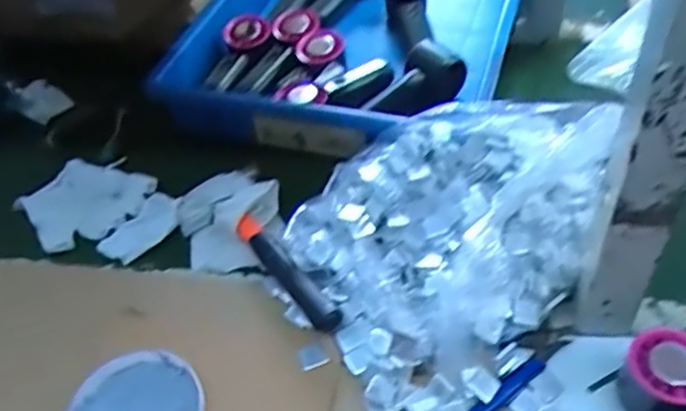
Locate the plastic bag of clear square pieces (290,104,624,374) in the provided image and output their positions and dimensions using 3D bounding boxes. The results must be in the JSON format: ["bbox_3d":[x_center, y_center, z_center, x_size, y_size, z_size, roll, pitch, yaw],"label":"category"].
[{"bbox_3d":[0.094,0.001,0.557,0.257,0.089,0.228,-30,50,-19],"label":"plastic bag of clear square pieces"}]

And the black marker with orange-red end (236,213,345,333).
[{"bbox_3d":[-0.049,0.056,0.567,0.025,0.026,0.151,-29,50,-19],"label":"black marker with orange-red end"}]

